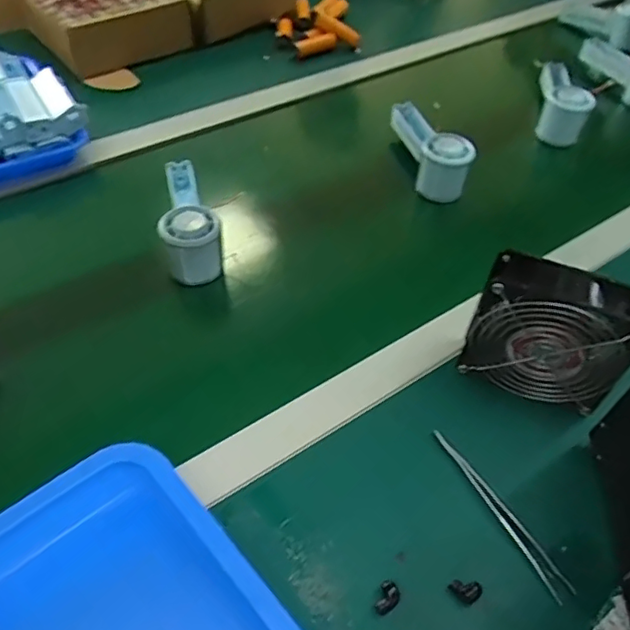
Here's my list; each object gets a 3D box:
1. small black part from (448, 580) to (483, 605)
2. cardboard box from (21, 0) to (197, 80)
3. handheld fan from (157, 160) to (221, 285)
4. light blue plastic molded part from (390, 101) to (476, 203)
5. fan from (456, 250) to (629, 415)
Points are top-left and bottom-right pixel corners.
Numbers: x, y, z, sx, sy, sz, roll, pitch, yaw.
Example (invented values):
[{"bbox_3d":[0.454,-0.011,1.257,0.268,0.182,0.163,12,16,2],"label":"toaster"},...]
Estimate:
[{"bbox_3d":[0.103,0.185,0.401,0.019,0.007,0.017,35,56,24],"label":"small black part"},{"bbox_3d":[-0.314,-0.454,0.886,0.205,0.083,0.212,-28,56,-25],"label":"cardboard box"},{"bbox_3d":[-0.132,-0.108,0.615,0.052,0.062,0.146,-8,50,-10],"label":"handheld fan"},{"bbox_3d":[0.138,-0.215,0.734,0.046,0.069,0.175,-8,50,-10],"label":"light blue plastic molded part"},{"bbox_3d":[0.188,0.016,0.474,0.119,0.114,0.046,18,50,12],"label":"fan"}]

